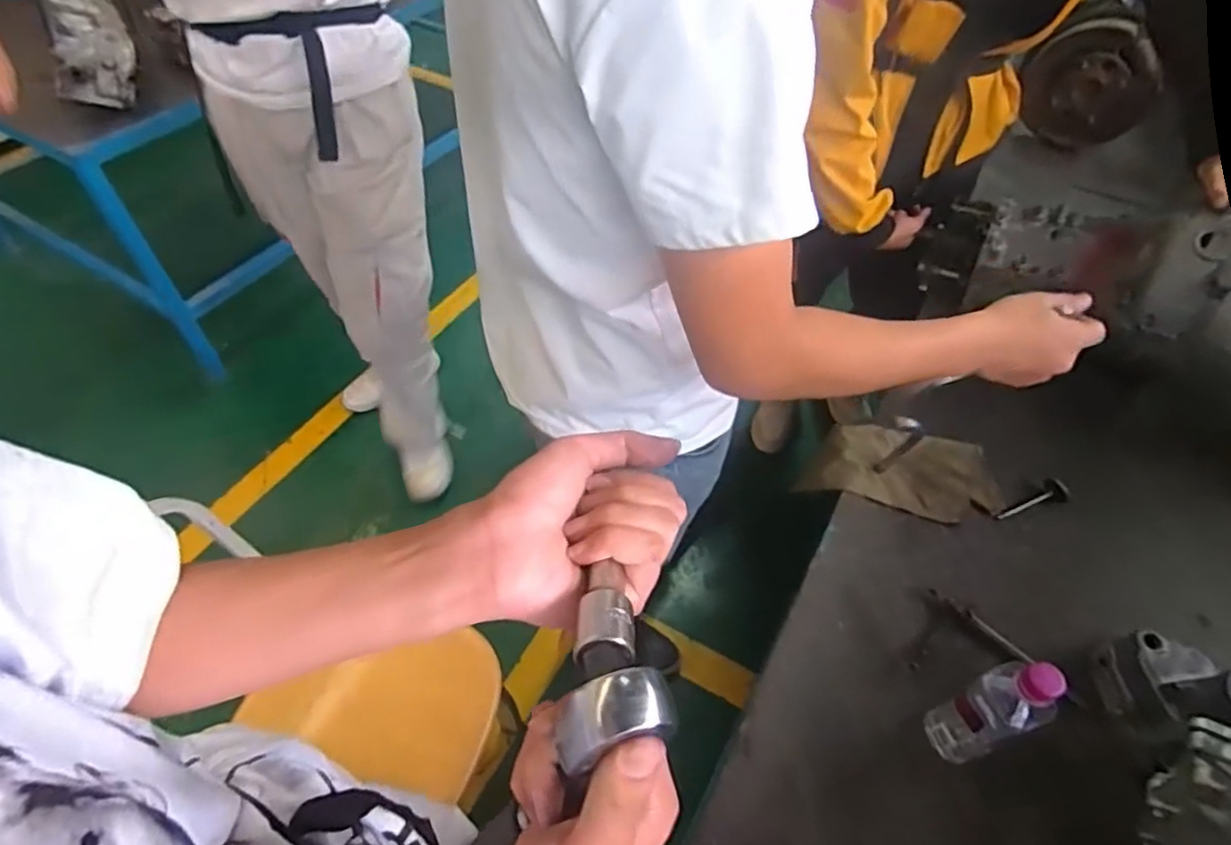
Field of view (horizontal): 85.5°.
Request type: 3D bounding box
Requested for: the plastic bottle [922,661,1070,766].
[{"bbox_3d":[0.371,0.283,0.654,0.048,0.191,0.060,-19,55,-15],"label":"plastic bottle"}]

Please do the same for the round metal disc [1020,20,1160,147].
[{"bbox_3d":[0.987,-0.702,1.404,0.238,0.247,0.082,20,54,14],"label":"round metal disc"}]

